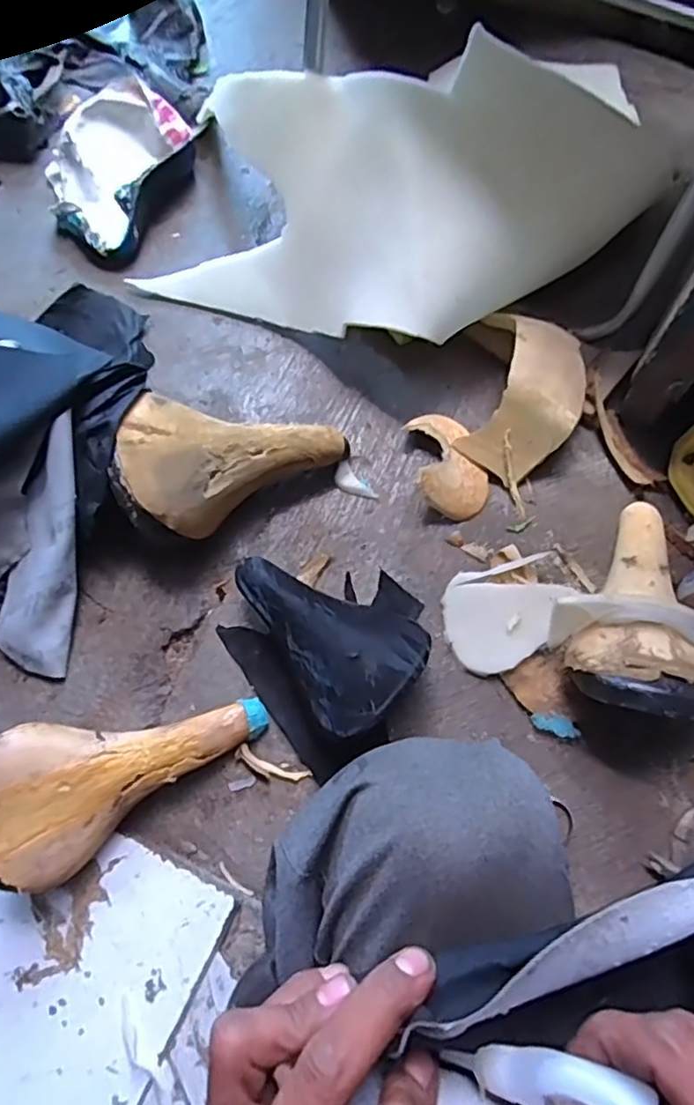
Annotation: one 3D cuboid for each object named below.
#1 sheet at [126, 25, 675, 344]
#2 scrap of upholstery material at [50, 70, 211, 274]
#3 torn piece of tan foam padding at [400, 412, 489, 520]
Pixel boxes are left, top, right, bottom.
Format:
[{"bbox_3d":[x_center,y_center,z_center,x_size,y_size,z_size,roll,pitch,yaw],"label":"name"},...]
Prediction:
[{"bbox_3d":[0.056,-0.351,0.685,0.534,0.206,0.260,8,71,2],"label":"sheet"},{"bbox_3d":[-0.292,-0.482,0.804,0.168,0.051,0.229,29,73,8],"label":"scrap of upholstery material"},{"bbox_3d":[0.110,-0.098,0.681,0.079,0.050,0.119,-5,71,-3],"label":"torn piece of tan foam padding"}]

